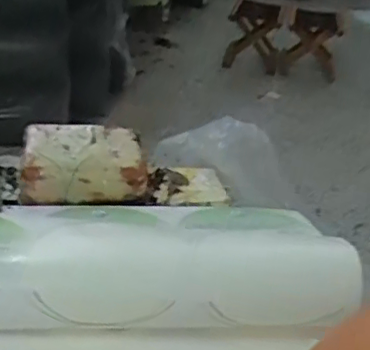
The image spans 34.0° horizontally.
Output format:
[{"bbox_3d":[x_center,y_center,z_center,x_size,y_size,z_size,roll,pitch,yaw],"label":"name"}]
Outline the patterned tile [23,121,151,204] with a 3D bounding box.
[{"bbox_3d":[-0.125,-0.019,0.753,0.151,0.046,0.117,-1,31,-8],"label":"patterned tile"}]

